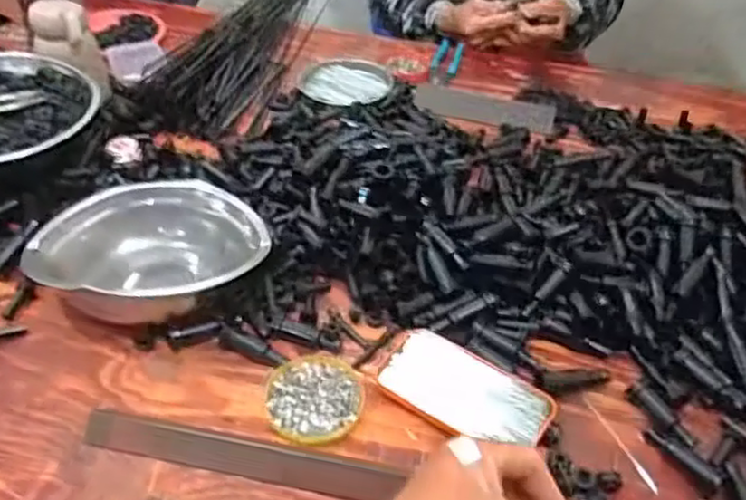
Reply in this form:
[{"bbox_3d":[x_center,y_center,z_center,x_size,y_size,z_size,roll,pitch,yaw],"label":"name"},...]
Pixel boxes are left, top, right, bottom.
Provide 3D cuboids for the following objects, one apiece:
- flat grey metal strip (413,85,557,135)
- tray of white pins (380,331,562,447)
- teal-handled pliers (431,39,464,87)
[{"bbox_3d":[0.153,-0.196,0.945,0.191,0.005,0.071,12,44,11],"label":"flat grey metal strip"},{"bbox_3d":[0.078,0.119,0.587,0.145,0.013,0.071,23,46,22],"label":"tray of white pins"},{"bbox_3d":[0.112,-0.288,1.062,0.042,0.011,0.164,9,42,8],"label":"teal-handled pliers"}]

